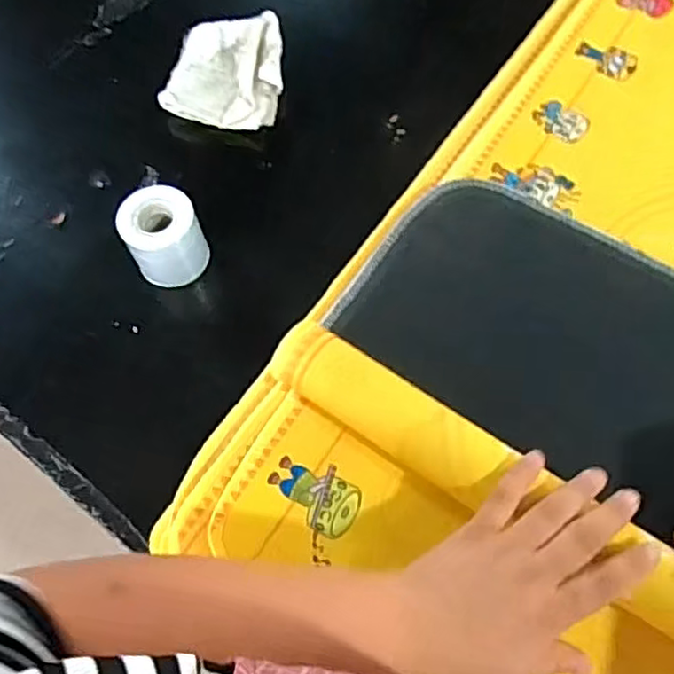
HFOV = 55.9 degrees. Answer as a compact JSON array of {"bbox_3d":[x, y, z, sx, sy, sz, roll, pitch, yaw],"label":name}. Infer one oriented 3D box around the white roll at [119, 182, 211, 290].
[{"bbox_3d":[-0.154,-0.088,0.573,0.065,0.074,0.063,0,64,1],"label":"white roll"}]

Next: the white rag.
[{"bbox_3d":[-0.119,-0.280,0.673,0.120,0.061,0.124,10,65,6],"label":"white rag"}]

